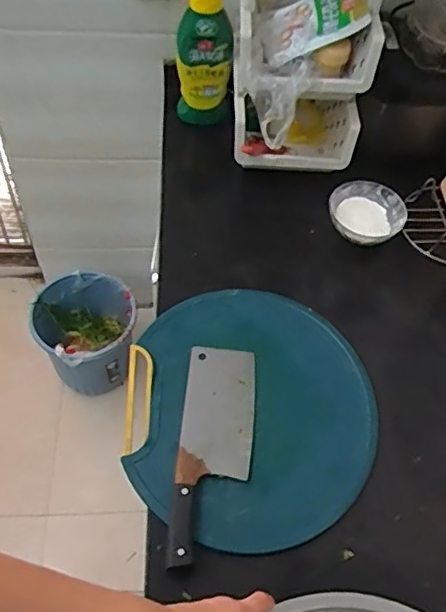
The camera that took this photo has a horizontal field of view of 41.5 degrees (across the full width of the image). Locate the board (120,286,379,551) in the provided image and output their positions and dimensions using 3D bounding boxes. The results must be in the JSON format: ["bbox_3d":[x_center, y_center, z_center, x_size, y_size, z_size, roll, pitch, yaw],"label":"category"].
[{"bbox_3d":[0.037,0.125,0.768,0.320,0.027,0.351,2,54,-3],"label":"board"}]

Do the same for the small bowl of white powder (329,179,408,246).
[{"bbox_3d":[0.229,-0.148,0.954,0.120,0.039,0.114,2,54,-3],"label":"small bowl of white powder"}]

